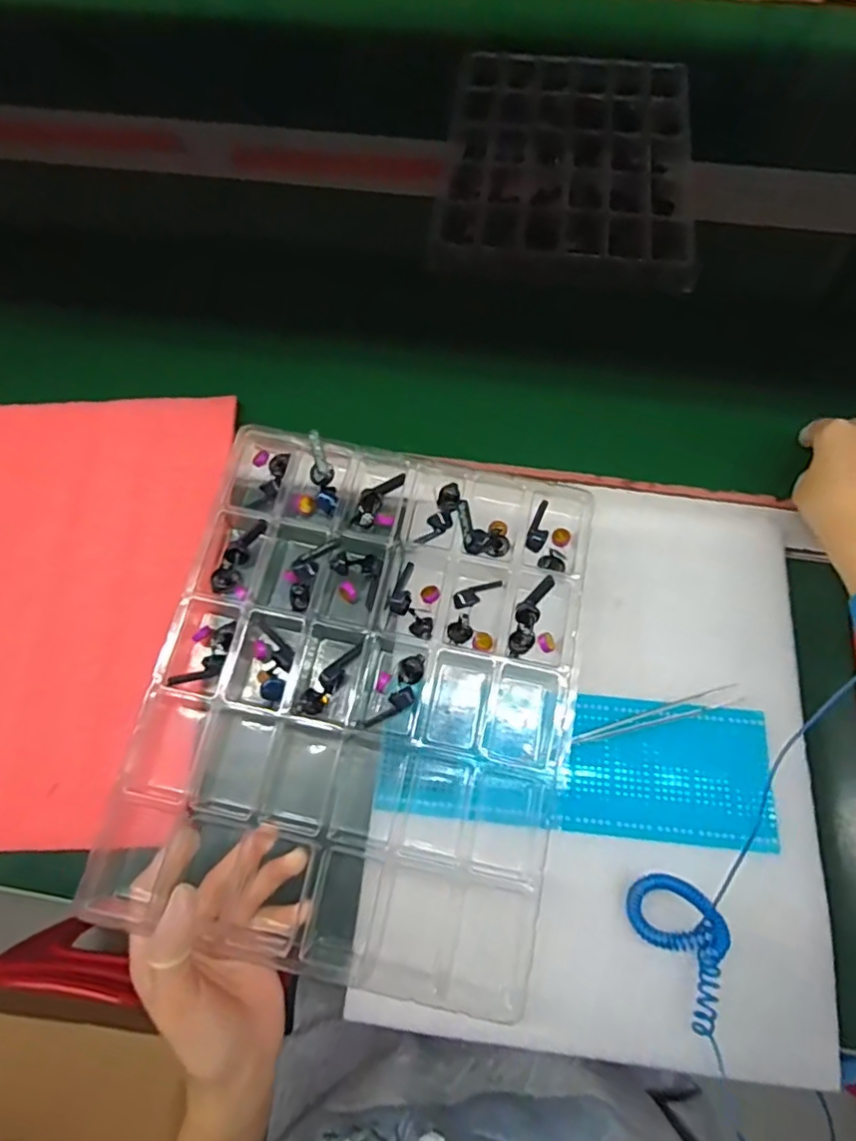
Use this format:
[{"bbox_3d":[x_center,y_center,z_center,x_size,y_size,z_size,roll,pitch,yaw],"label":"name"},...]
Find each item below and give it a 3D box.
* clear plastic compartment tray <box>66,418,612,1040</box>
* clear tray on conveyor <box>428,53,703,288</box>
[{"bbox_3d":[-0.036,0.066,0.355,0.235,0.048,0.282,11,67,7],"label":"clear plastic compartment tray"},{"bbox_3d":[0.134,-0.396,0.591,0.232,0.029,0.298,5,67,4],"label":"clear tray on conveyor"}]

